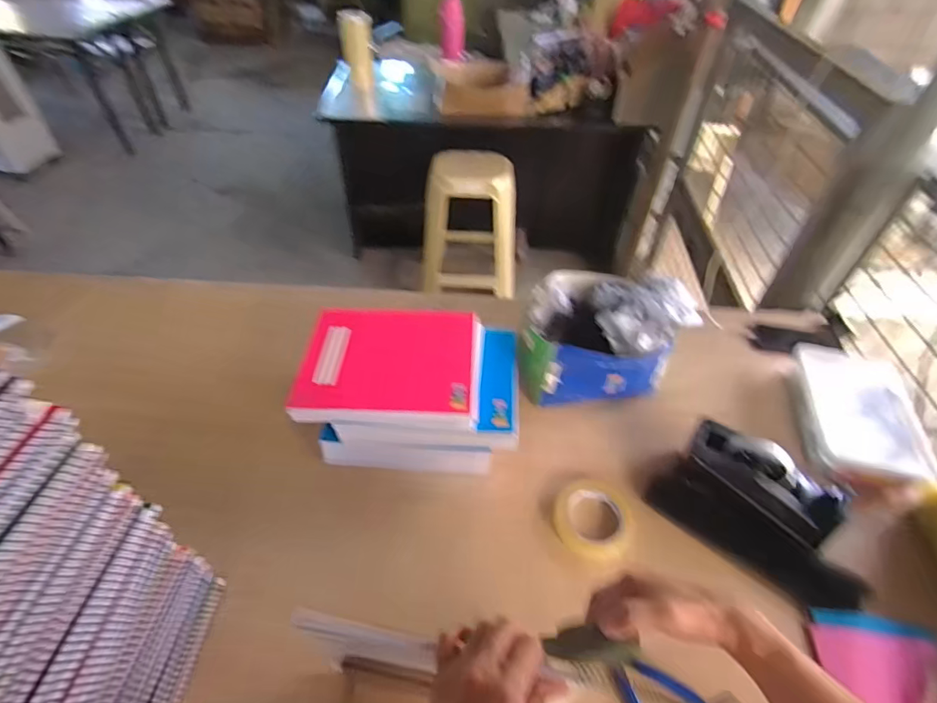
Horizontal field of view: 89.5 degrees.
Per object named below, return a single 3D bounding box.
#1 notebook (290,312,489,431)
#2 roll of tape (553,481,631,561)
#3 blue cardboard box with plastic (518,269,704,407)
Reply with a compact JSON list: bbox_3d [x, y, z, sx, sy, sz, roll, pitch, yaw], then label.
[{"bbox_3d":[-0.108,0.013,0.688,0.248,0.026,0.212,3,47,2],"label":"notebook"},{"bbox_3d":[0.171,0.230,0.659,0.099,0.032,0.105,1,47,-1],"label":"roll of tape"},{"bbox_3d":[0.217,-0.043,0.788,0.244,0.156,0.210,3,47,1],"label":"blue cardboard box with plastic"}]

